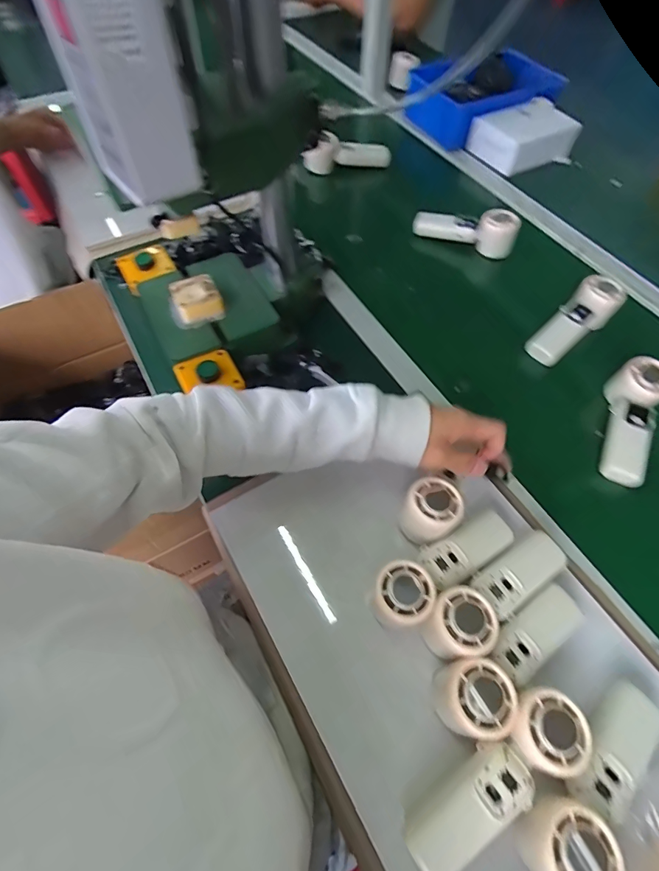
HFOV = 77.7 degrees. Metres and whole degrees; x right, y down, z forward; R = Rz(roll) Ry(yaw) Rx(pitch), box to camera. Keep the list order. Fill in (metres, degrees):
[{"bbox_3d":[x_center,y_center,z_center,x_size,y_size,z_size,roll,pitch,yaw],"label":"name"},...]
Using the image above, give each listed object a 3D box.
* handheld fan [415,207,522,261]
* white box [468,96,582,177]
[{"bbox_3d":[0.236,-0.361,0.703,0.176,0.055,0.050,14,61,8],"label":"handheld fan"},{"bbox_3d":[0.396,-0.618,0.850,0.191,0.072,0.124,-23,63,-13],"label":"white box"}]

